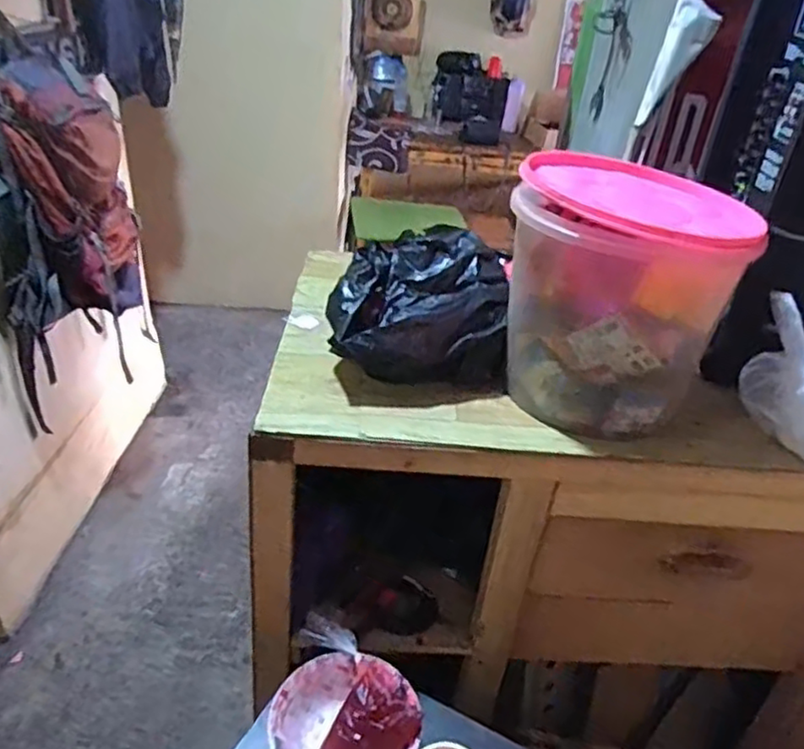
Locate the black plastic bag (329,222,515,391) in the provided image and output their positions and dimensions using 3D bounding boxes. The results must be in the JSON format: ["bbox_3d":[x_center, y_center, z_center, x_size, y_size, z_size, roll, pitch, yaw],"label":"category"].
[{"bbox_3d":[0.019,-0.080,0.825,0.207,0.134,0.189,1,33,-4],"label":"black plastic bag"}]

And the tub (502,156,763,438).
[{"bbox_3d":[0.243,-0.095,0.765,0.235,0.235,0.233,12,33,13],"label":"tub"}]

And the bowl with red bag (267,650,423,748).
[{"bbox_3d":[-0.061,0.375,0.691,0.148,0.068,0.173,11,33,11],"label":"bowl with red bag"}]

